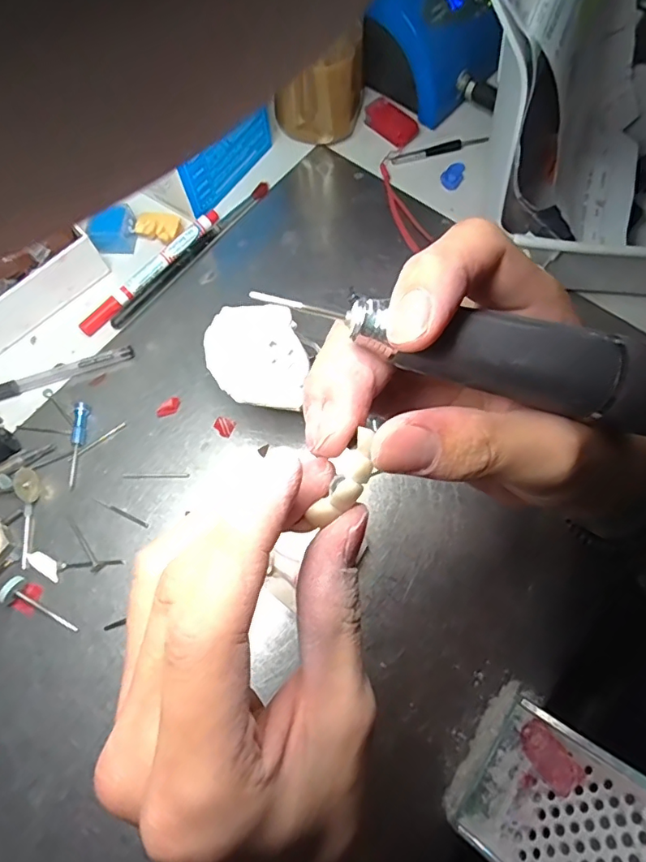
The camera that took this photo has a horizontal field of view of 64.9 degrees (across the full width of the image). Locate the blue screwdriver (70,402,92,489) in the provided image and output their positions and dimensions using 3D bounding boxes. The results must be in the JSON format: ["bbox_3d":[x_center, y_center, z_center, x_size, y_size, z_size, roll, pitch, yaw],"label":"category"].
[{"bbox_3d":[-0.164,0.008,0.338,0.008,0.007,0.058,1,71,2],"label":"blue screwdriver"}]

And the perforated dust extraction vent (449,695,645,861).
[{"bbox_3d":[0.117,0.183,0.235,0.020,0.095,0.073,43,73,-30],"label":"perforated dust extraction vent"}]

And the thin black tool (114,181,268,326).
[{"bbox_3d":[-0.100,-0.139,0.391,0.012,0.004,0.165,37,76,13],"label":"thin black tool"}]

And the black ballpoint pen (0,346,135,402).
[{"bbox_3d":[-0.198,-0.037,0.355,0.131,0.009,0.012,-18,72,-5],"label":"black ballpoint pen"}]

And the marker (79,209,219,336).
[{"bbox_3d":[-0.129,-0.122,0.384,0.016,0.008,0.134,38,76,13],"label":"marker"}]

